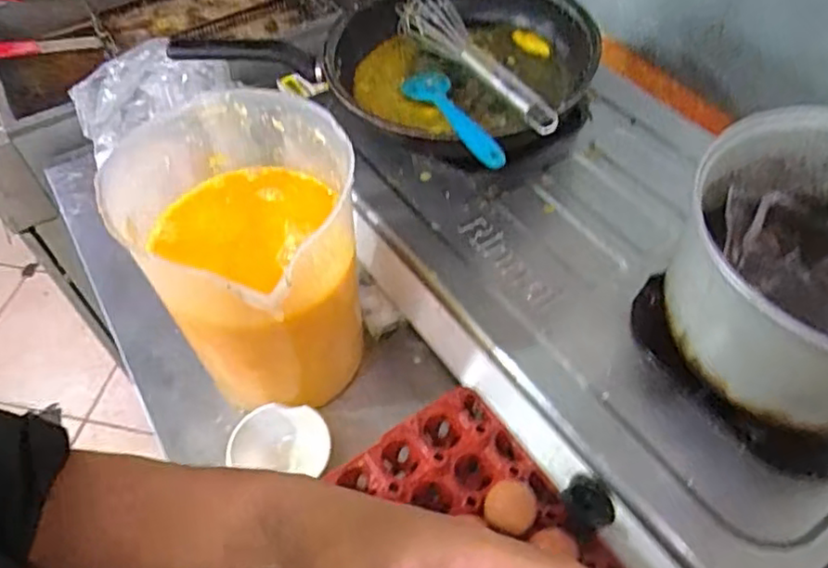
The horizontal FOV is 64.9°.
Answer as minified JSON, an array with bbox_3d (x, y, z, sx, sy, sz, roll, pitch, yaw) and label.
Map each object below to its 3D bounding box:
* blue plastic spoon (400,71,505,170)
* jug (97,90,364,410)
[{"bbox_3d":[0.038,-0.166,0.646,0.045,0.020,0.244,-14,34,-9],"label":"blue plastic spoon"},{"bbox_3d":[-0.146,-0.017,0.608,0.189,0.234,0.209,-2,53,0],"label":"jug"}]

